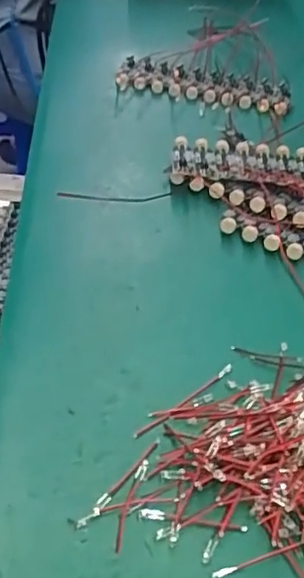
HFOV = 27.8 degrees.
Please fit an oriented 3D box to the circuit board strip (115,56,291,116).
[{"bbox_3d":[0.047,-0.184,0.552,0.152,0.010,0.058,9,48,3],"label":"circuit board strip"}]

